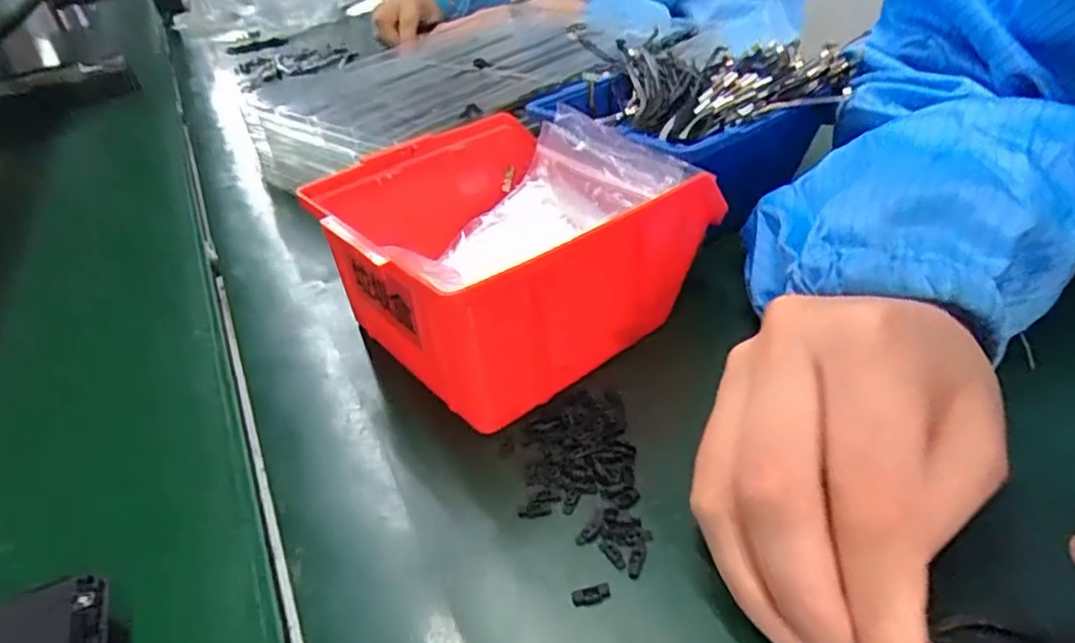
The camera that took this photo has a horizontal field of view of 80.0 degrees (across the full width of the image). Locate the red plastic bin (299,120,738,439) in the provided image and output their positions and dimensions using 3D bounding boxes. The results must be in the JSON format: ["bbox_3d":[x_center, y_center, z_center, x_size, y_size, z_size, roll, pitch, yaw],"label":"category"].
[{"bbox_3d":[-0.012,-0.031,0.277,0.142,0.072,0.130,-30,41,-26],"label":"red plastic bin"}]

